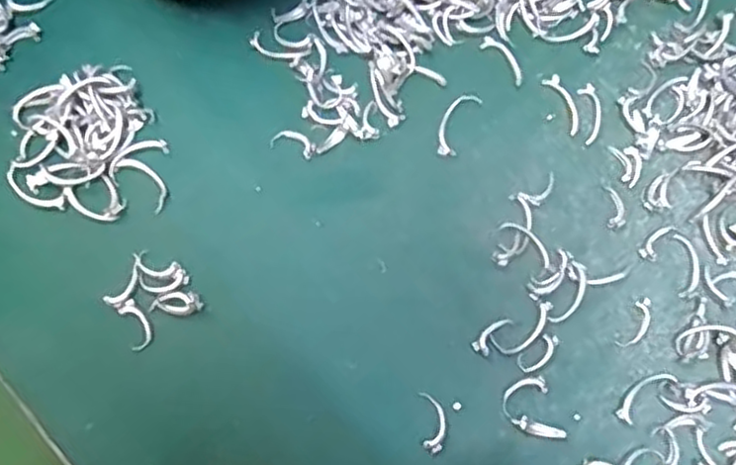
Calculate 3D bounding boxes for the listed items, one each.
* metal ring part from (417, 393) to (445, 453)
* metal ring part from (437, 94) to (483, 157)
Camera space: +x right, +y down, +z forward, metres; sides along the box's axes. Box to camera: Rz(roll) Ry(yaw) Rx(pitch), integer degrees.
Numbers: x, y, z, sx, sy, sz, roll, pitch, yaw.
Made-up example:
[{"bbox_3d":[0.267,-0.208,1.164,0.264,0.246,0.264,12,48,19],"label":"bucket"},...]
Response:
[{"bbox_3d":[0.028,0.081,0.305,0.009,0.004,0.024,-1,75,1],"label":"metal ring part"},{"bbox_3d":[0.042,-0.053,0.343,0.014,0.004,0.035,25,76,7],"label":"metal ring part"}]

